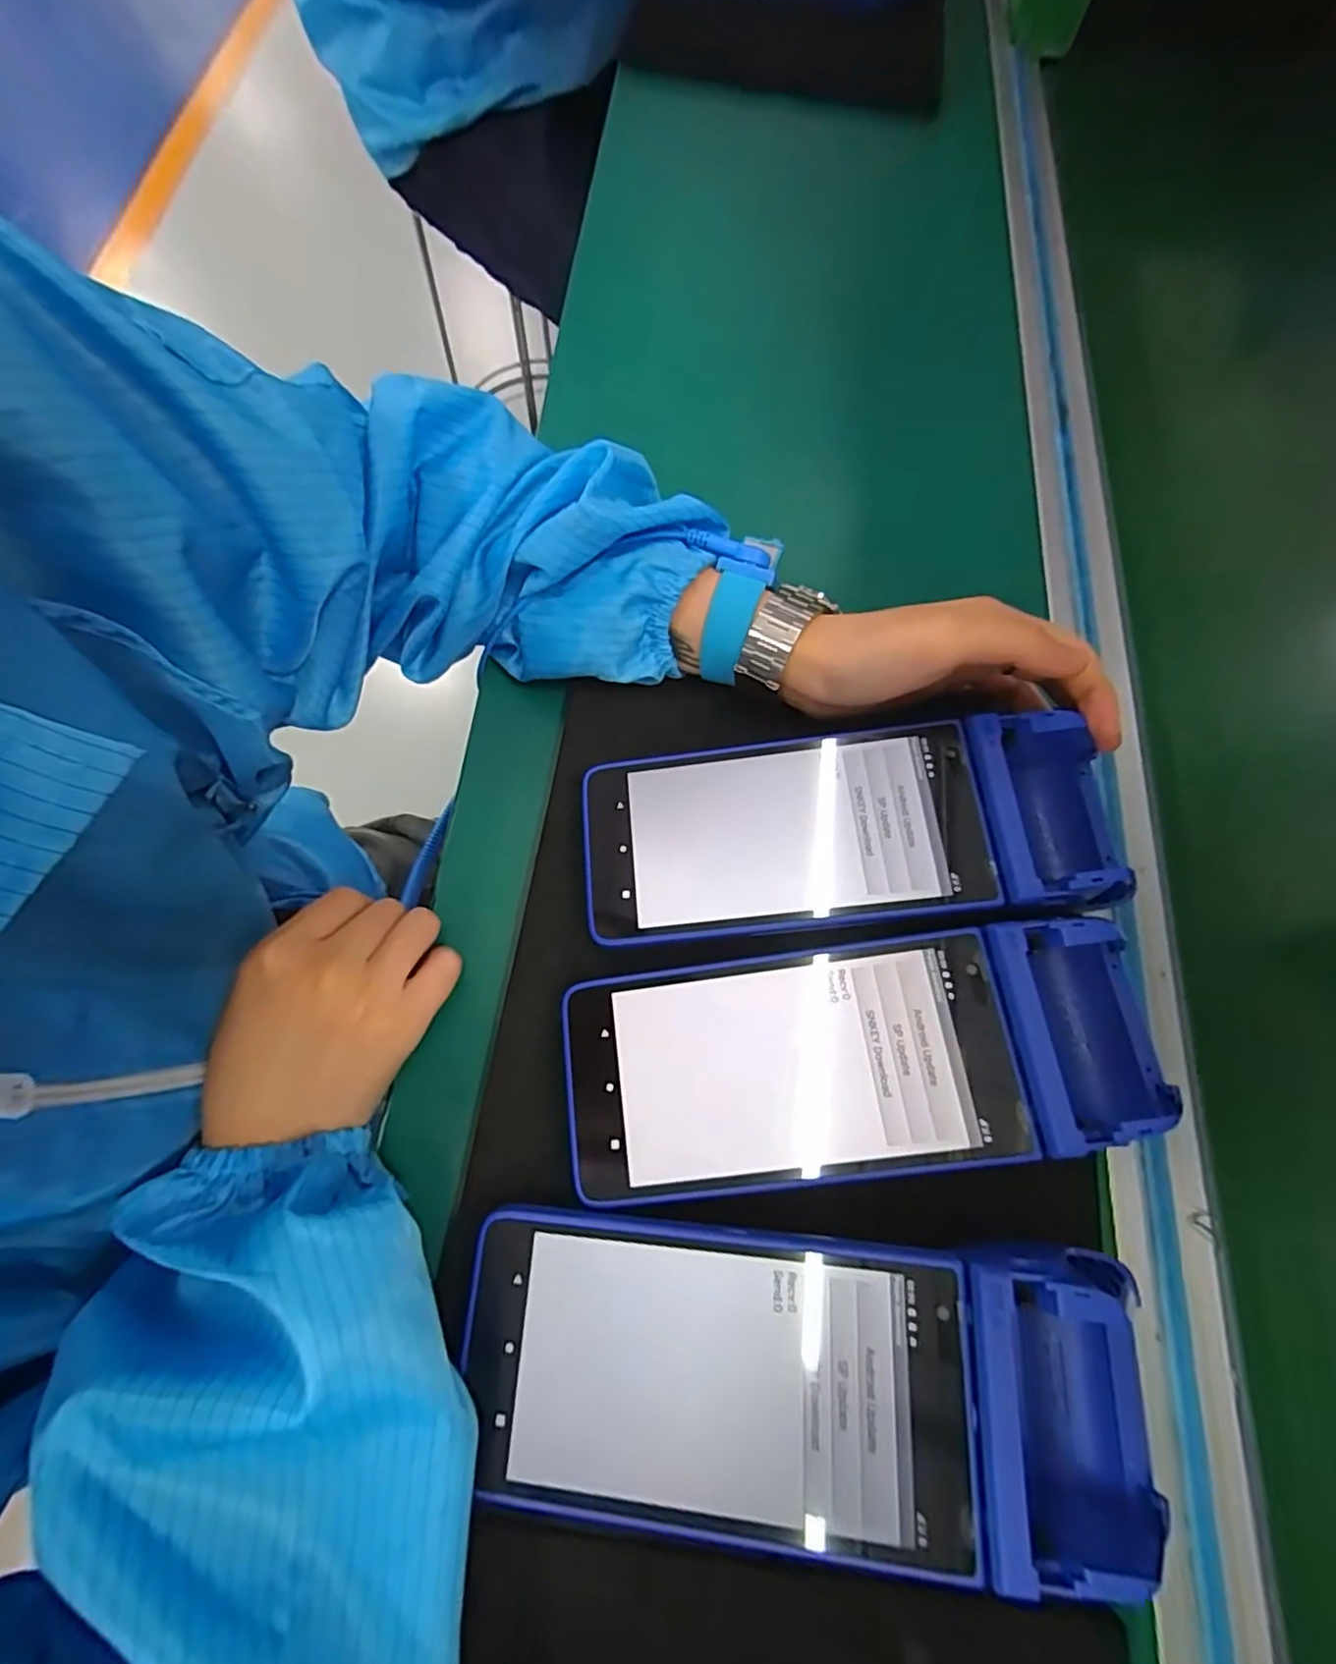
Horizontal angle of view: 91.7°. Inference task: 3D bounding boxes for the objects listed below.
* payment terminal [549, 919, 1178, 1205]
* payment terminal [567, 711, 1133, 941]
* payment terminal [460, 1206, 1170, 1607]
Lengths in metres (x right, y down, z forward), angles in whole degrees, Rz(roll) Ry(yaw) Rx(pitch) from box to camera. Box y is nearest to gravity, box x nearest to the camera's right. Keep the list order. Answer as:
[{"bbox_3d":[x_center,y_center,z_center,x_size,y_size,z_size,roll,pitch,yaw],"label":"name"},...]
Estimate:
[{"bbox_3d":[0.075,0.083,0.242,0.224,0.044,0.081,-5,71,-4],"label":"payment terminal"},{"bbox_3d":[0.077,0.000,0.282,0.221,0.053,0.086,-6,71,1],"label":"payment terminal"},{"bbox_3d":[0.046,0.175,0.208,0.221,0.043,0.082,3,71,-1],"label":"payment terminal"}]

